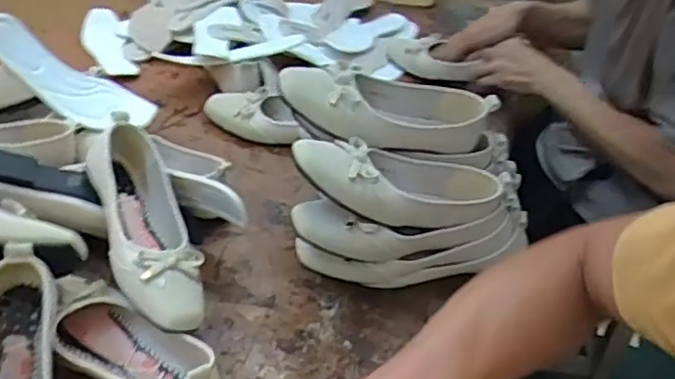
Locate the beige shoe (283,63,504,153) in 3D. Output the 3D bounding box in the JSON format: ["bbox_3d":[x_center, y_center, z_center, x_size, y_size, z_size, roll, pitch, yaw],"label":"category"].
[{"bbox_3d":[0.051,-0.096,0.720,0.251,0.065,0.090,4,35,-29],"label":"beige shoe"}]

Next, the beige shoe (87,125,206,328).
[{"bbox_3d":[-0.195,0.034,0.664,0.082,0.081,0.235,-13,42,-21],"label":"beige shoe"}]

